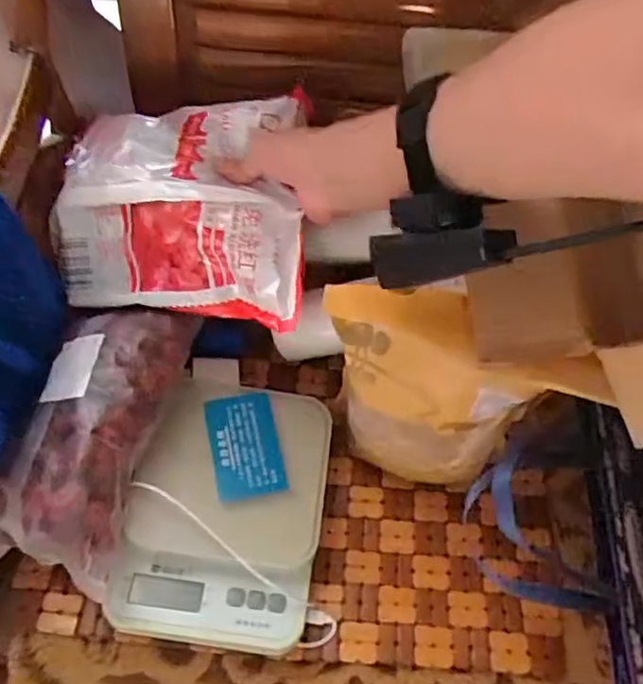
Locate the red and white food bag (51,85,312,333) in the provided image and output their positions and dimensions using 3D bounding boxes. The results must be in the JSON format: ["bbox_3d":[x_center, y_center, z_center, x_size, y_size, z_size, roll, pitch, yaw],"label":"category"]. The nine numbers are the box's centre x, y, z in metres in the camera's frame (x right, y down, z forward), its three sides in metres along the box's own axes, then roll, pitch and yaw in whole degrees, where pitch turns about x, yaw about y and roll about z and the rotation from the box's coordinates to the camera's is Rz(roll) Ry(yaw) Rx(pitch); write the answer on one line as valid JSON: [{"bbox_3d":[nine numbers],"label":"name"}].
[{"bbox_3d":[-0.109,-0.108,0.516,0.199,0.084,0.159,9,67,2],"label":"red and white food bag"}]

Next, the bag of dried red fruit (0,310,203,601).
[{"bbox_3d":[-0.173,0.062,0.485,0.103,0.055,0.203,12,67,3],"label":"bag of dried red fruit"}]

